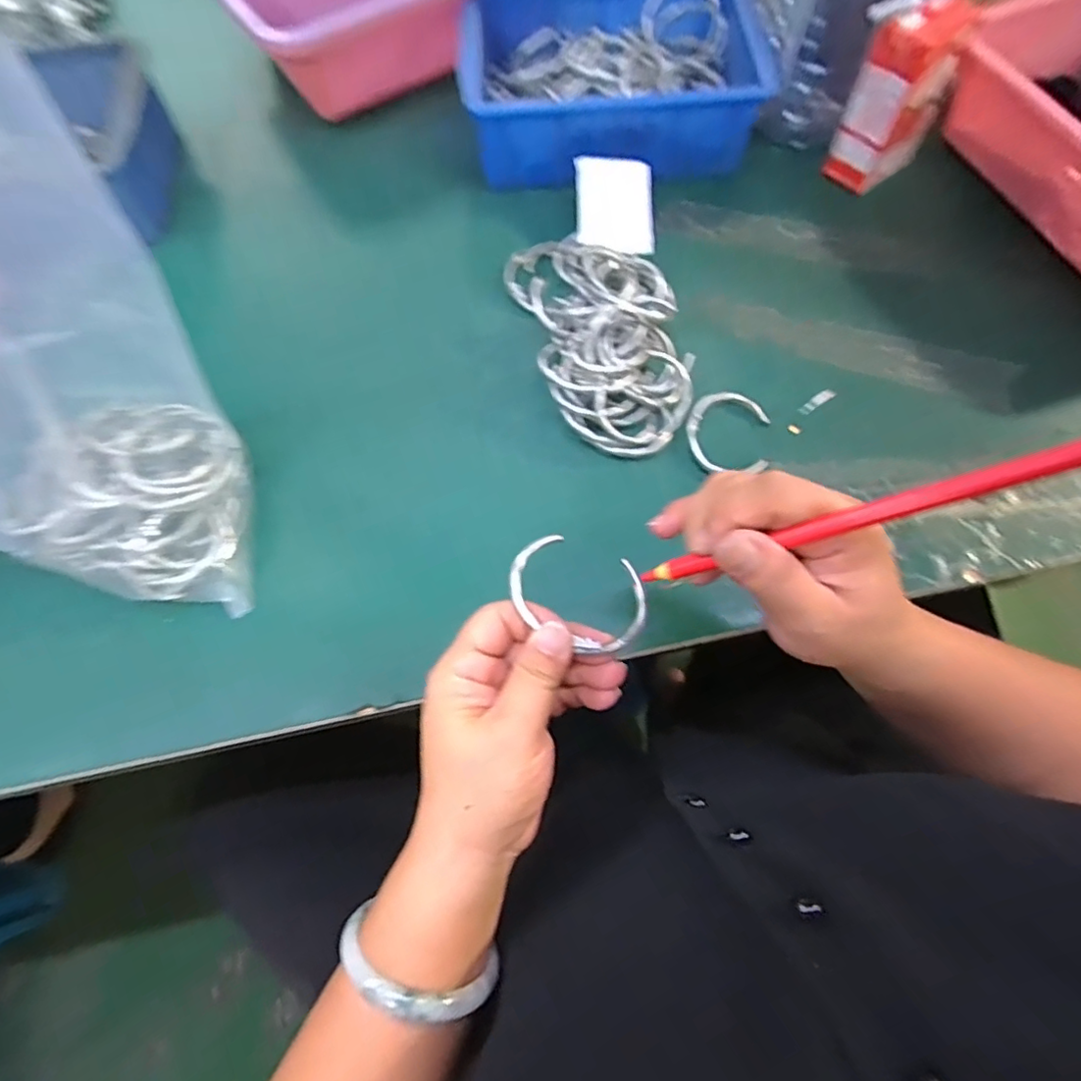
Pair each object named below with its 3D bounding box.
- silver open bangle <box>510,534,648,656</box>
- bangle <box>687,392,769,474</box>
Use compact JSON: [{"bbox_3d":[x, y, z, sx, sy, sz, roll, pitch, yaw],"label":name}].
[{"bbox_3d":[0.018,0.026,0.272,0.068,0.006,0.050,23,61,-5],"label":"silver open bangle"},{"bbox_3d":[0.130,-0.074,0.394,0.055,0.006,0.066,9,68,4],"label":"bangle"}]

